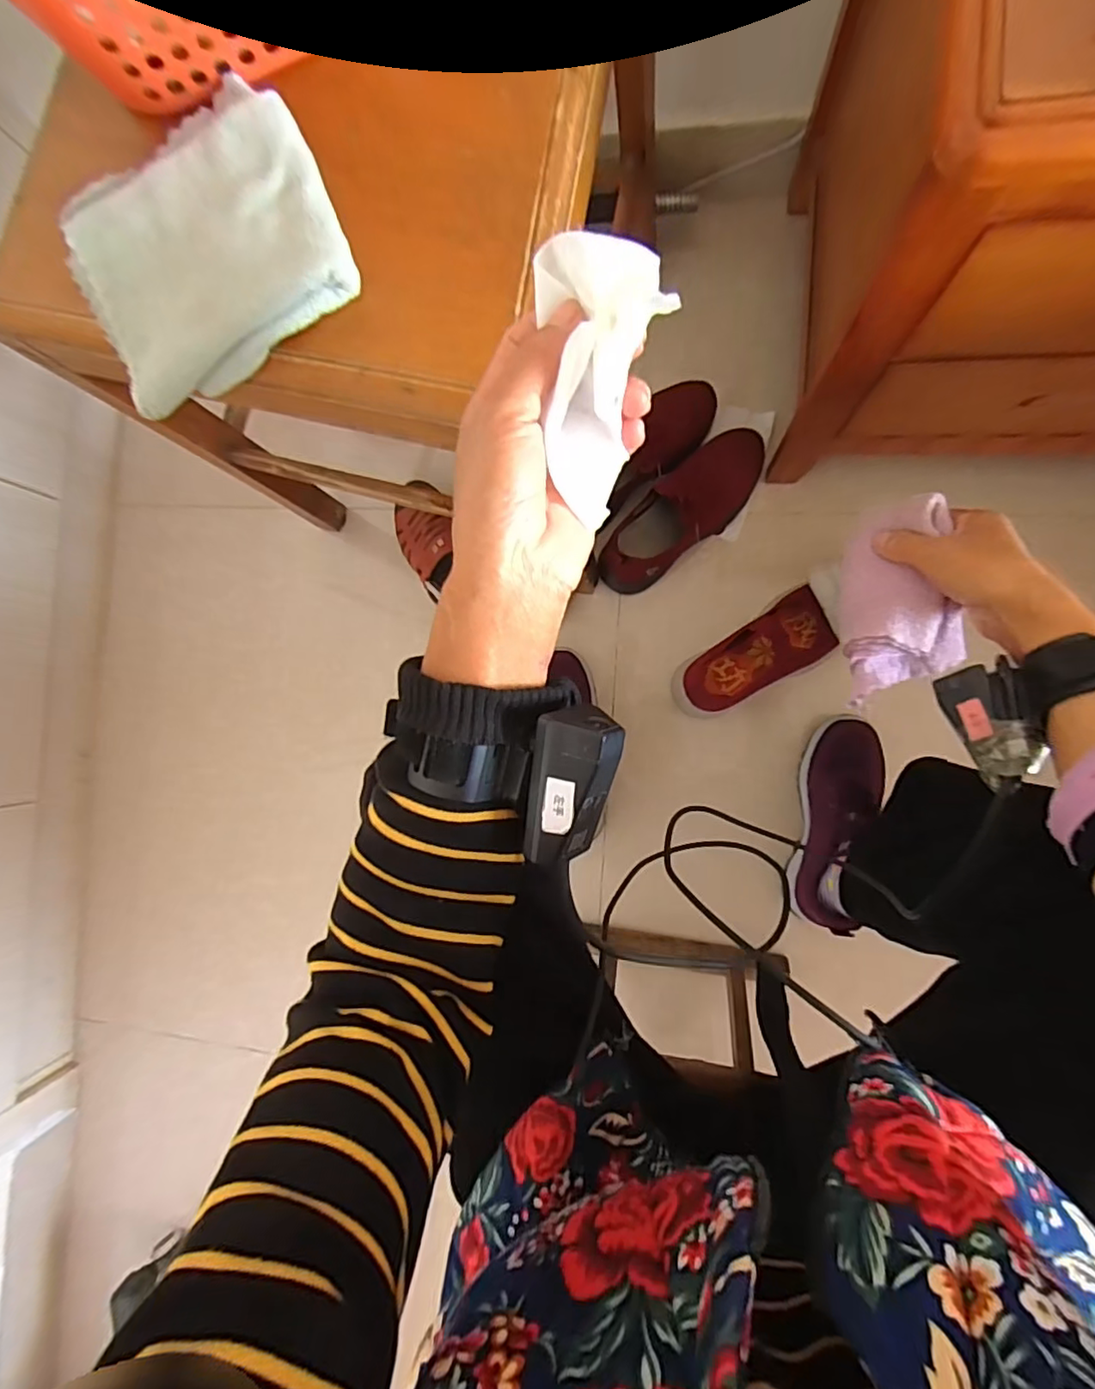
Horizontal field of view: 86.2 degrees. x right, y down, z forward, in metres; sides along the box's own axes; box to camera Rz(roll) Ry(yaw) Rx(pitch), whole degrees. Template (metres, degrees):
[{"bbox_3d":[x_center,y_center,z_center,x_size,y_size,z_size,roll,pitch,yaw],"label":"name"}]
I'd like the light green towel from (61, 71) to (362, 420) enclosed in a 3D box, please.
[{"bbox_3d":[-0.205,-0.265,0.345,0.154,0.022,0.151,-26,85,8],"label":"light green towel"}]

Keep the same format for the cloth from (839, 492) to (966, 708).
[{"bbox_3d":[0.255,-0.070,0.424,0.076,0.045,0.134,-8,87,9],"label":"cloth"}]

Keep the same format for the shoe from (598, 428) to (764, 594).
[{"bbox_3d":[0.166,-0.217,0.699,0.242,0.102,0.086,-42,83,6],"label":"shoe"}]

